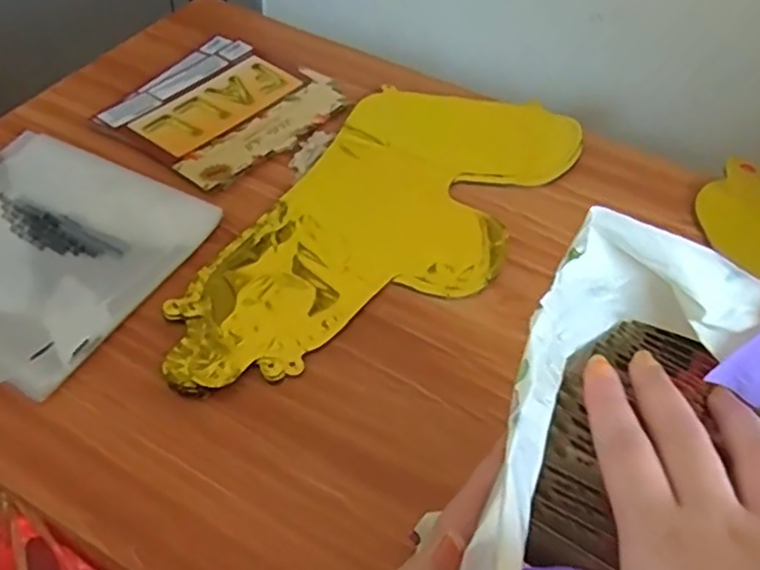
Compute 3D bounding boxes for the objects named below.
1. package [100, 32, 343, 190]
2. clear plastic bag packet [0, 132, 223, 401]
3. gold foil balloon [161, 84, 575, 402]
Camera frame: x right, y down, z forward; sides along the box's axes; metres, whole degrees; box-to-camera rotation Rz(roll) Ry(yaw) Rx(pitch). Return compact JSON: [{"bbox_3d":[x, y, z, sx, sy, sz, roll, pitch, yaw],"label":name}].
[{"bbox_3d":[-0.153,-0.179,0.684,0.173,0.007,0.193,31,55,20],"label":"package"},{"bbox_3d":[-0.278,-0.035,0.545,0.220,0.011,0.211,24,52,15],"label":"clear plastic bag packet"},{"bbox_3d":[0.008,-0.056,0.598,0.192,0.021,0.441,27,53,17],"label":"gold foil balloon"}]

